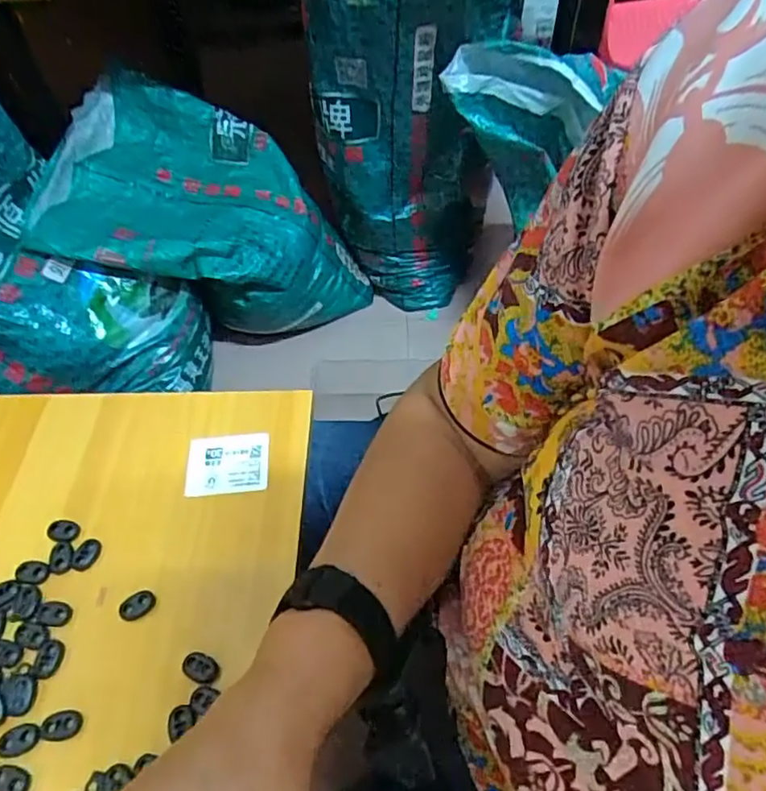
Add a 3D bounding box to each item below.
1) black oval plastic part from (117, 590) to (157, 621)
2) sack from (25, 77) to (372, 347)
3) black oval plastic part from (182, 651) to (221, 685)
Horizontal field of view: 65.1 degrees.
[{"bbox_3d":[-0.156,0.133,0.380,0.023,0.004,0.016,-29,53,-22],"label":"black oval plastic part"},{"bbox_3d":[-0.302,-0.310,1.093,0.516,0.345,0.337,-9,48,-6],"label":"sack"},{"bbox_3d":[-0.108,0.161,0.356,0.023,0.004,0.015,20,52,19],"label":"black oval plastic part"}]

